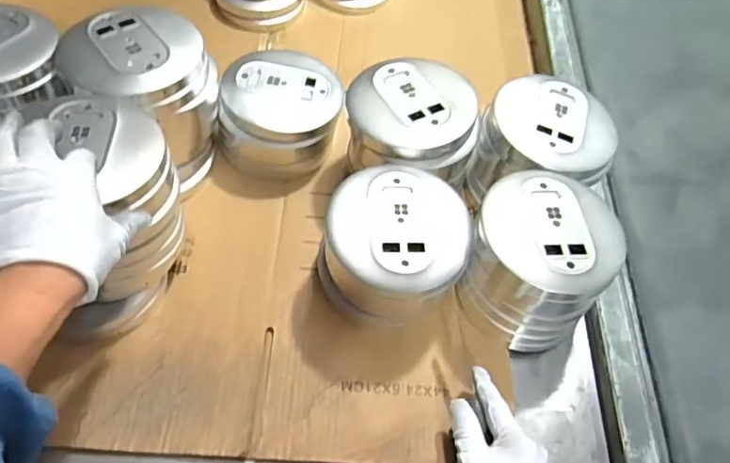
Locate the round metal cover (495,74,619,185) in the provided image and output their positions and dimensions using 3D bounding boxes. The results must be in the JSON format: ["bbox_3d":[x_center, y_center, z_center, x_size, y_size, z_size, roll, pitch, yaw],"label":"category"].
[{"bbox_3d":[0.195,-0.111,0.596,0.112,0.032,0.115,-4,59,-10],"label":"round metal cover"}]

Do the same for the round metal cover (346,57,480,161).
[{"bbox_3d":[0.049,-0.130,0.596,0.128,0.034,0.109,16,61,6],"label":"round metal cover"}]

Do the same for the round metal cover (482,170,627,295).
[{"bbox_3d":[0.166,-0.003,0.507,0.106,0.015,0.123,-14,61,-15],"label":"round metal cover"}]

